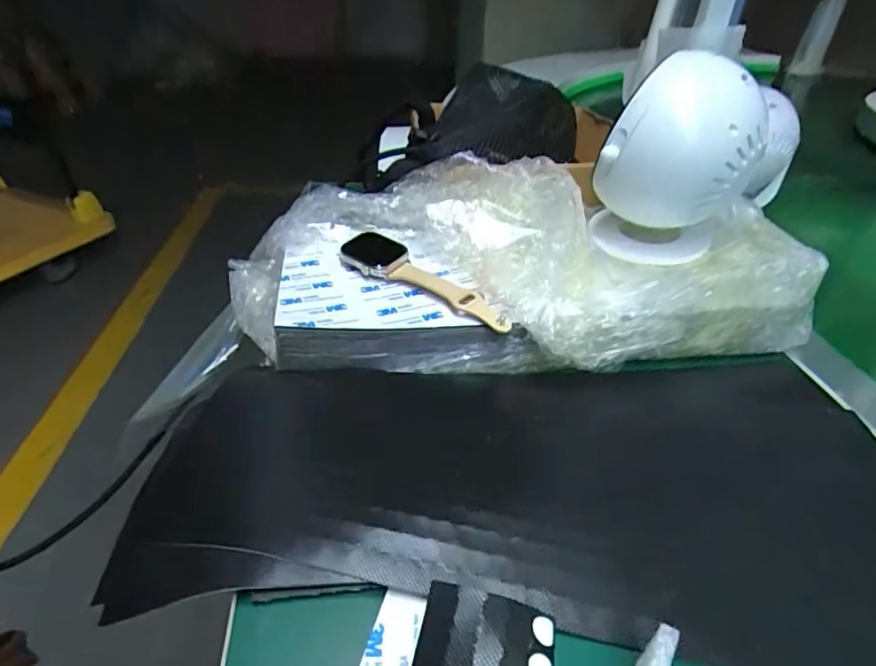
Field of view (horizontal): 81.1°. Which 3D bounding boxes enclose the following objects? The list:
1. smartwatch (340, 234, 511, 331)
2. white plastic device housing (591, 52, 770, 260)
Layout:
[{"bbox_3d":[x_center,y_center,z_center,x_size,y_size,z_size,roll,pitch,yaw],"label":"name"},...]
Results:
[{"bbox_3d":[-0.010,-0.034,0.328,0.126,0.017,0.032,29,43,30],"label":"smartwatch"},{"bbox_3d":[0.155,-0.108,0.337,0.089,0.126,0.067,17,38,18],"label":"white plastic device housing"}]

